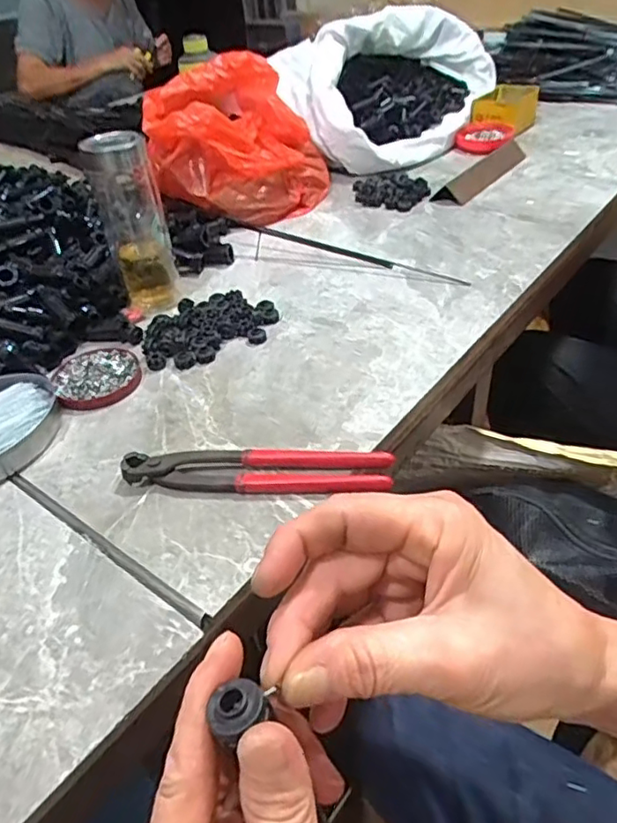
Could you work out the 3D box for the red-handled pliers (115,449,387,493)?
[{"bbox_3d":[-0.040,0.046,0.454,0.199,0.018,0.034,0,40,7],"label":"red-handled pliers"}]

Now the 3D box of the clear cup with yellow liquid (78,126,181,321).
[{"bbox_3d":[-0.183,-0.198,0.633,0.066,0.169,0.069,-15,41,-11],"label":"clear cup with yellow liquid"}]

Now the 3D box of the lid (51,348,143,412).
[{"bbox_3d":[-0.201,-0.034,0.570,0.080,0.010,0.079,-4,40,3],"label":"lid"}]

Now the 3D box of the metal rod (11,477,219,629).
[{"bbox_3d":[-0.150,0.092,0.425,0.222,0.007,0.009,24,48,31],"label":"metal rod"}]

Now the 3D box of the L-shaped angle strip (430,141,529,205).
[{"bbox_3d":[0.261,-0.356,0.882,0.046,0.029,0.239,23,48,30],"label":"L-shaped angle strip"}]

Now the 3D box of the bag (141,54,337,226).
[{"bbox_3d":[-0.103,-0.395,0.869,0.250,0.154,0.268,-12,40,-7],"label":"bag"}]

